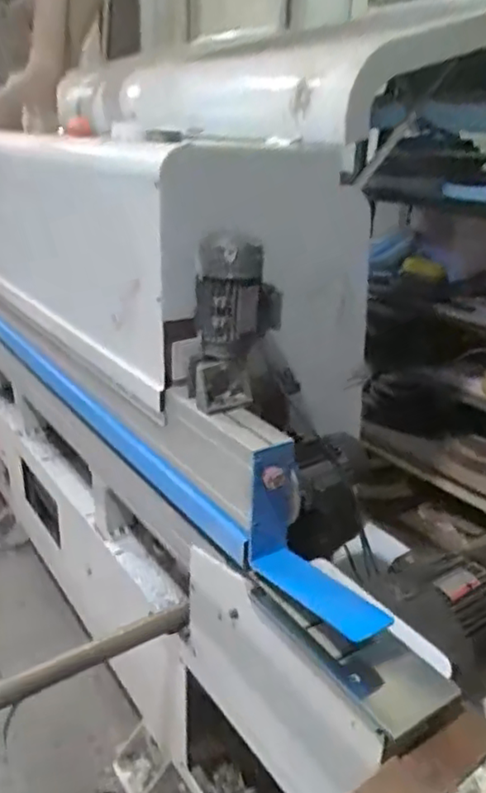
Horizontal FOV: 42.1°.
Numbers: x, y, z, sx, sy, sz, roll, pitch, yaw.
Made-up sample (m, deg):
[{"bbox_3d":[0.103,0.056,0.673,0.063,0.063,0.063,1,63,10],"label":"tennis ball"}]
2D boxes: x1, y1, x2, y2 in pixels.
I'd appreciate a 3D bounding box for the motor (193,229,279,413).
[{"bbox_3d":[-0.013,-0.130,1.101,0.150,0.284,0.133,3,23,1],"label":"motor"}]

